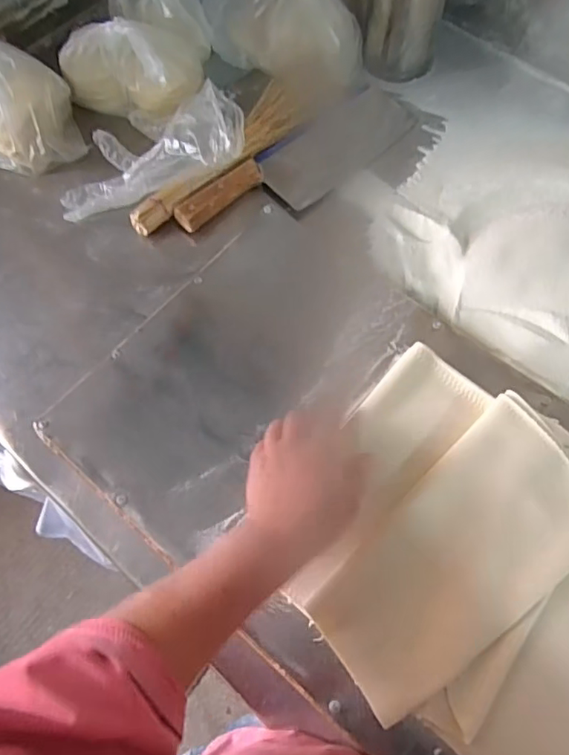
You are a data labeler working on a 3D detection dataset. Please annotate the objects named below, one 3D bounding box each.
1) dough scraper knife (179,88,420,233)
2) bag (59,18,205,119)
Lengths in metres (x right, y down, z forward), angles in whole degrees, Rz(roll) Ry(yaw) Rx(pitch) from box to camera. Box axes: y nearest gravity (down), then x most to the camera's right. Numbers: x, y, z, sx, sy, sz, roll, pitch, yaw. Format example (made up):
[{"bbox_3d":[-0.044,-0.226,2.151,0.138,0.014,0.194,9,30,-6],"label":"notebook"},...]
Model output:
[{"bbox_3d":[0.025,-0.262,0.653,0.330,0.032,0.100,-37,72,-12],"label":"dough scraper knife"},{"bbox_3d":[-0.196,-0.399,0.685,0.180,0.079,0.104,20,71,10],"label":"bag"}]

